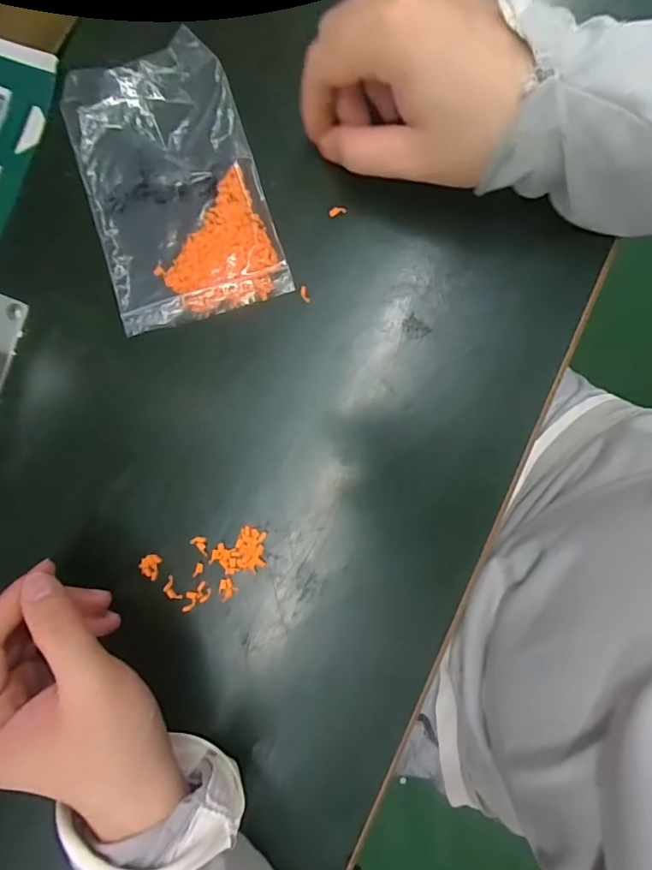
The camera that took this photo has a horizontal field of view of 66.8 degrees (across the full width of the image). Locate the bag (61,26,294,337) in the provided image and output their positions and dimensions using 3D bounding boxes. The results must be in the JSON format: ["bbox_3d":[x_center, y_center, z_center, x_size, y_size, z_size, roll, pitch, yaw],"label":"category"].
[{"bbox_3d":[-0.086,-0.137,0.276,0.095,0.022,0.139,-18,87,5],"label":"bag"}]

